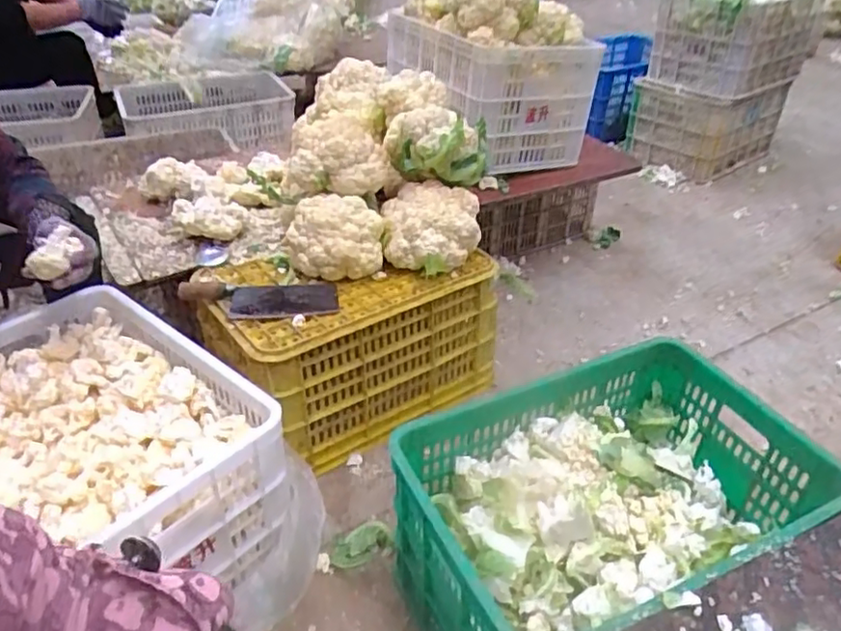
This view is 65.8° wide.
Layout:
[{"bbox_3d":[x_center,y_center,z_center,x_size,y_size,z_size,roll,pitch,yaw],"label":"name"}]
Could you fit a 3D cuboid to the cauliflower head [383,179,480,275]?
[{"bbox_3d":[0.021,-0.160,1.221,0.184,0.118,0.160,2,38,0],"label":"cauliflower head"}]

